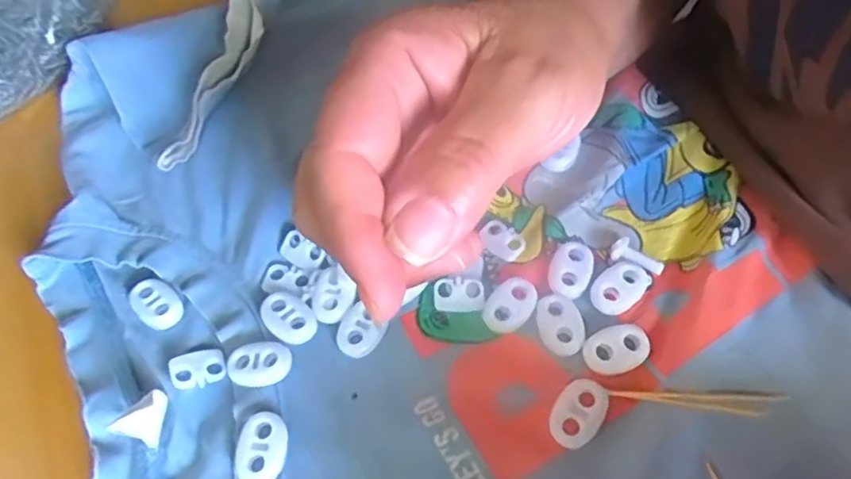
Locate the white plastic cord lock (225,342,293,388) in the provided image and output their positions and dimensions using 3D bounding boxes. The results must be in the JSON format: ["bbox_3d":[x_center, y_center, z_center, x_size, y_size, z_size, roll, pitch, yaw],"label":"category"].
[{"bbox_3d":[-0.057,0.043,0.214,0.022,0.004,0.015,-12,58,-4],"label":"white plastic cord lock"}]

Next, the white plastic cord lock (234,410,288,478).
[{"bbox_3d":[-0.052,0.066,0.199,0.015,0.004,0.023,3,59,6],"label":"white plastic cord lock"}]

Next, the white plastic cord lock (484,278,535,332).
[{"bbox_3d":[0.030,0.023,0.221,0.014,0.004,0.022,30,65,20],"label":"white plastic cord lock"}]

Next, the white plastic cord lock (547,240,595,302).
[{"bbox_3d":[0.052,0.011,0.226,0.014,0.004,0.024,22,62,16],"label":"white plastic cord lock"}]

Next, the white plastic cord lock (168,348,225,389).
[{"bbox_3d":[-0.079,0.044,0.217,0.018,0.004,0.013,-12,62,-27],"label":"white plastic cord lock"}]

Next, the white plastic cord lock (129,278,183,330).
[{"bbox_3d":[-0.099,0.024,0.231,0.015,0.004,0.021,-38,63,-18],"label":"white plastic cord lock"}]

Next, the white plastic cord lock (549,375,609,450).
[{"bbox_3d":[0.049,0.055,0.200,0.015,0.007,0.022,28,64,19],"label":"white plastic cord lock"}]

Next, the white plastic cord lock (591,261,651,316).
[{"bbox_3d":[0.069,0.017,0.222,0.015,0.004,0.022,35,67,22],"label":"white plastic cord lock"}]

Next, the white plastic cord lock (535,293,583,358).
[{"bbox_3d":[0.046,0.029,0.217,0.015,0.004,0.022,-8,58,-1],"label":"white plastic cord lock"}]

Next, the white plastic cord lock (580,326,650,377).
[{"bbox_3d":[0.064,0.037,0.210,0.022,0.004,0.015,-14,58,-4],"label":"white plastic cord lock"}]

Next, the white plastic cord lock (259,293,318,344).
[{"bbox_3d":[-0.049,0.028,0.223,0.015,0.004,0.021,-41,64,-19],"label":"white plastic cord lock"}]

